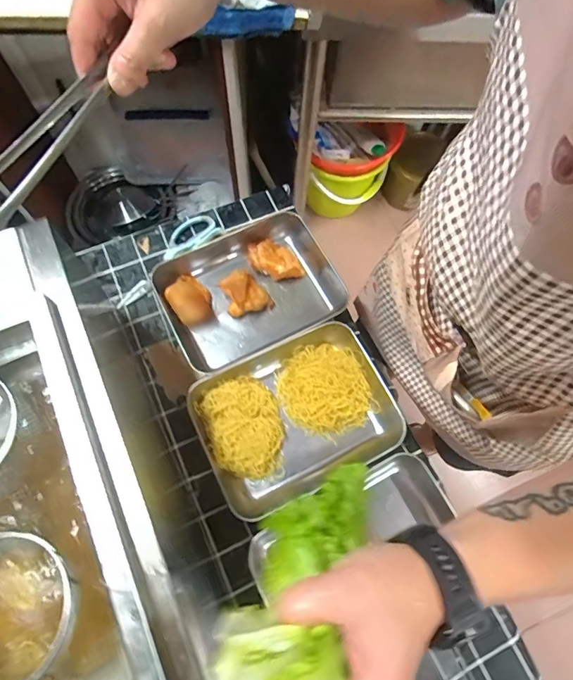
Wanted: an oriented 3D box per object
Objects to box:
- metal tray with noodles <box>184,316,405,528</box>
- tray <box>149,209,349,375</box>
[{"bbox_3d":[0.014,0.102,0.605,0.262,0.042,0.193,-24,73,-10],"label":"metal tray with noodles"},{"bbox_3d":[-0.053,-0.082,0.672,0.265,0.044,0.200,-26,73,-10],"label":"tray"}]

